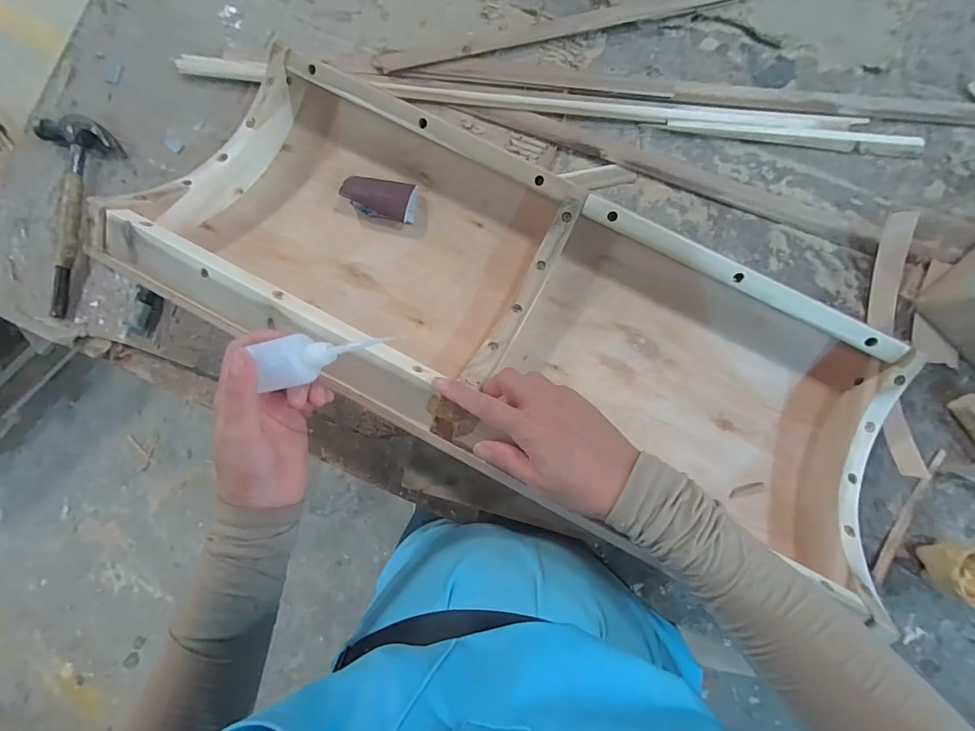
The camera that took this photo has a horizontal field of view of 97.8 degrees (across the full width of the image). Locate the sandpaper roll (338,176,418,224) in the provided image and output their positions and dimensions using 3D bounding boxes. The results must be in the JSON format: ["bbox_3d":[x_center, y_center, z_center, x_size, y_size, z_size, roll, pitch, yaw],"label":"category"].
[{"bbox_3d":[-0.117,-0.188,0.470,0.074,0.028,0.044,15,85,4],"label":"sandpaper roll"}]

